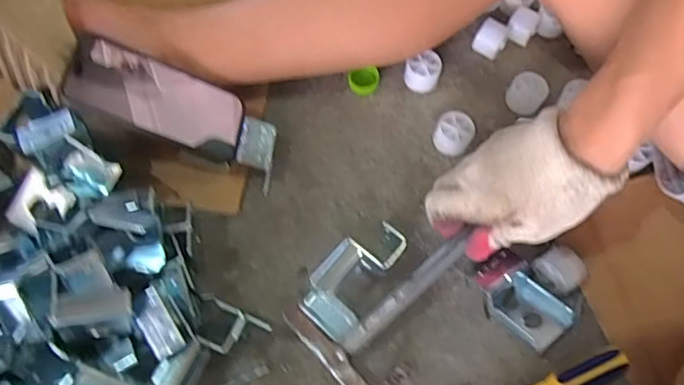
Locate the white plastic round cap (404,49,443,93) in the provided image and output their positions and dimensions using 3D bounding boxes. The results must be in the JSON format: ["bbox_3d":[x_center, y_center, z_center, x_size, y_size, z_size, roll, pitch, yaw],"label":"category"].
[{"bbox_3d":[0.081,-0.122,0.544,0.034,0.033,0.029,18,67,7],"label":"white plastic round cap"}]

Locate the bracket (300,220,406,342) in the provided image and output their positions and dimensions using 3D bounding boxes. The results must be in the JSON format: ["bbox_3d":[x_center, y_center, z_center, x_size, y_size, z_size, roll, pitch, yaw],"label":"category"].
[{"bbox_3d":[0.011,0.070,0.452,0.049,0.045,0.096,38,71,15],"label":"bracket"}]

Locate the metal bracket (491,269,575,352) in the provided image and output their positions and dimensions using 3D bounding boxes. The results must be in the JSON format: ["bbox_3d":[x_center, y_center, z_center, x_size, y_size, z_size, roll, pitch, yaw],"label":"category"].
[{"bbox_3d":[0.155,0.097,0.451,0.062,0.027,0.041,39,71,15],"label":"metal bracket"}]

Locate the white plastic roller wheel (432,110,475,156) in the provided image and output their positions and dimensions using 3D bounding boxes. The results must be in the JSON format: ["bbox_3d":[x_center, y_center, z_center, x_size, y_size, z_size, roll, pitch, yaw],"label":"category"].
[{"bbox_3d":[0.106,-0.056,0.519,0.034,0.026,0.035,0,66,0],"label":"white plastic roller wheel"}]

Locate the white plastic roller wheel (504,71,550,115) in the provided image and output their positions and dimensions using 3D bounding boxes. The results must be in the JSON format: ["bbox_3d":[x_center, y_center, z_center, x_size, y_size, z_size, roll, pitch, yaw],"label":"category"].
[{"bbox_3d":[0.182,-0.098,0.536,0.038,0.028,0.030,32,70,13],"label":"white plastic roller wheel"}]

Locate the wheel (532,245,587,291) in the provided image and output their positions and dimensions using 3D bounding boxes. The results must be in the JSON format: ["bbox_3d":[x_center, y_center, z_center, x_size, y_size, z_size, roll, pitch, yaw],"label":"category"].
[{"bbox_3d":[0.186,0.064,0.461,0.027,0.023,0.036,-34,71,-14],"label":"wheel"}]

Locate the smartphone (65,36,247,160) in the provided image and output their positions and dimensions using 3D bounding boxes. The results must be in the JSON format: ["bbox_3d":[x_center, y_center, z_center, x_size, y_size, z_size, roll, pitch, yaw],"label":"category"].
[{"bbox_3d":[-0.155,-0.081,0.465,0.143,0.014,0.072,20,58,-27],"label":"smartphone"}]

